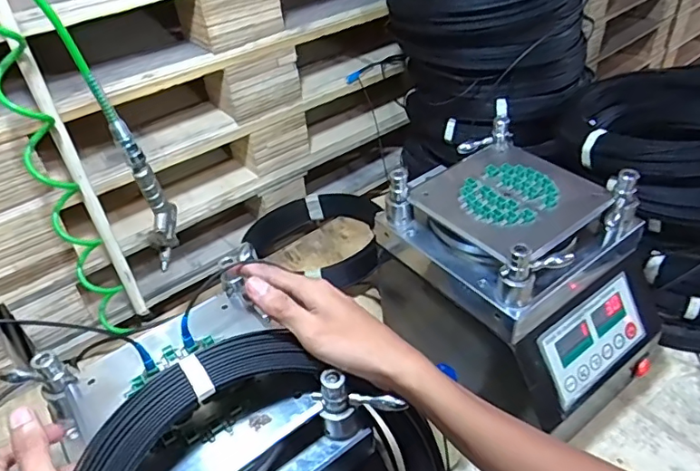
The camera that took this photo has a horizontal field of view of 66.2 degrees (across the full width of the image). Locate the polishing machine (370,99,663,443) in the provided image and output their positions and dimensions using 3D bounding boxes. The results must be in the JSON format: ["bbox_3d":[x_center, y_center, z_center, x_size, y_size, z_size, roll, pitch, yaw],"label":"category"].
[{"bbox_3d":[0.202,0.065,0.675,0.209,0.278,0.297,-32,47,-27],"label":"polishing machine"}]

